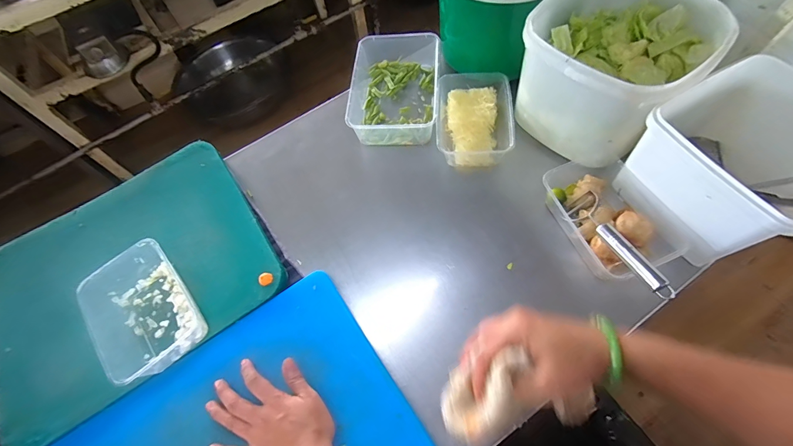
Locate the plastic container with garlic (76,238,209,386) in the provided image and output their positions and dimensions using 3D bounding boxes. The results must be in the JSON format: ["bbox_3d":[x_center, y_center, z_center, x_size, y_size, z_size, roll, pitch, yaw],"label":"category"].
[{"bbox_3d":[-0.341,0.114,0.493,0.115,0.048,0.171,-36,64,-17],"label":"plastic container with garlic"}]

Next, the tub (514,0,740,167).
[{"bbox_3d":[0.305,-0.223,0.540,0.216,0.158,0.220,-40,65,-14],"label":"tub"}]

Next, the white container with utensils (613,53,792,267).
[{"bbox_3d":[0.429,-0.070,0.462,0.194,0.140,0.192,-30,63,-9],"label":"white container with utensils"}]

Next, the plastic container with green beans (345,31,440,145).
[{"bbox_3d":[0.000,-0.246,0.663,0.155,0.069,0.218,2,59,4],"label":"plastic container with green beans"}]

